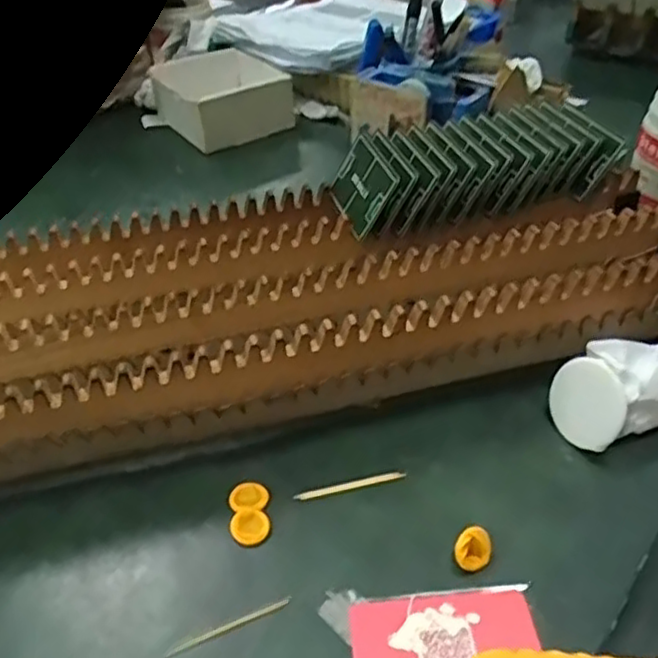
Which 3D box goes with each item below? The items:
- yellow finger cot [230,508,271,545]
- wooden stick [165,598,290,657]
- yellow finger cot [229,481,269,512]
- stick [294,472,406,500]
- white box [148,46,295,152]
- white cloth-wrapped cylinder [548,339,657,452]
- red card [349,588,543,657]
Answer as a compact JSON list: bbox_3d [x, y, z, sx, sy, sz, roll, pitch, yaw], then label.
[{"bbox_3d":[-0.043,0.106,0.370,0.021,0.004,0.020,5,52,-6],"label":"yellow finger cot"},{"bbox_3d":[-0.048,0.142,0.328,0.061,0.004,0.004,-18,42,-18],"label":"wooden stick"},{"bbox_3d":[-0.045,0.094,0.384,0.021,0.004,0.021,-1,39,1],"label":"yellow finger cot"},{"bbox_3d":[0.012,0.089,0.391,0.063,0.005,0.005,-9,40,-8],"label":"stick"},{"bbox_3d":[-0.121,-0.262,0.782,0.124,0.061,0.121,-21,43,-21],"label":"white box"},{"bbox_3d":[0.174,0.036,0.412,0.078,0.048,0.054,-17,42,-17],"label":"white cloth-wrapped cylinder"},{"bbox_3d":[0.055,0.150,0.317,0.085,0.006,0.058,-5,38,-2],"label":"red card"}]

